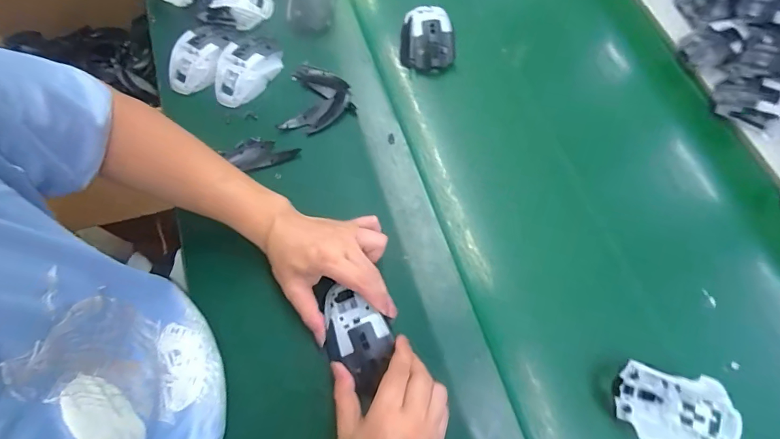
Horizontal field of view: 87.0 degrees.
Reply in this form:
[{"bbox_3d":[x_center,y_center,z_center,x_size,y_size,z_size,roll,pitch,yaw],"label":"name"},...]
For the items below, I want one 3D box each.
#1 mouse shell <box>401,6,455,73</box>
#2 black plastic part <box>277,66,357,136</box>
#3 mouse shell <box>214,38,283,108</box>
[{"bbox_3d":[0.052,-0.246,0.567,0.072,0.041,0.081,2,68,2],"label":"mouse shell"},{"bbox_3d":[-0.091,-0.156,0.542,0.091,0.015,0.092,7,69,4],"label":"black plastic part"},{"bbox_3d":[-0.196,-0.205,0.558,0.068,0.033,0.104,25,71,10],"label":"mouse shell"}]

